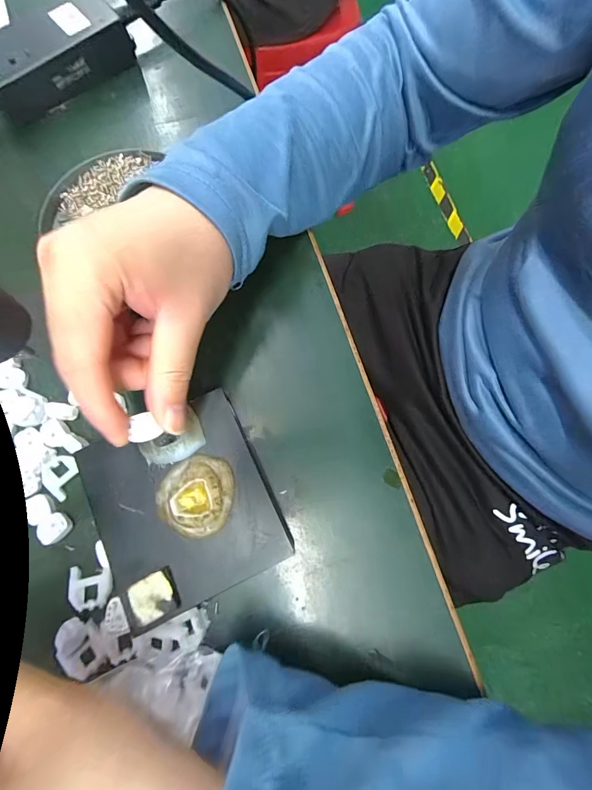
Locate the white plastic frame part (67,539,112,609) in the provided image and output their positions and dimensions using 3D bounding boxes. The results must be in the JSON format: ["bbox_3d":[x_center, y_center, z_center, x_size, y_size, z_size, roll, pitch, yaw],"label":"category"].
[{"bbox_3d":[-0.115,0.102,0.200,0.023,0.006,0.032,-17,76,-4],"label":"white plastic frame part"}]

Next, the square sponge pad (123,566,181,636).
[{"bbox_3d":[-0.072,0.103,0.181,0.024,0.009,0.022,-27,77,-6],"label":"square sponge pad"}]

